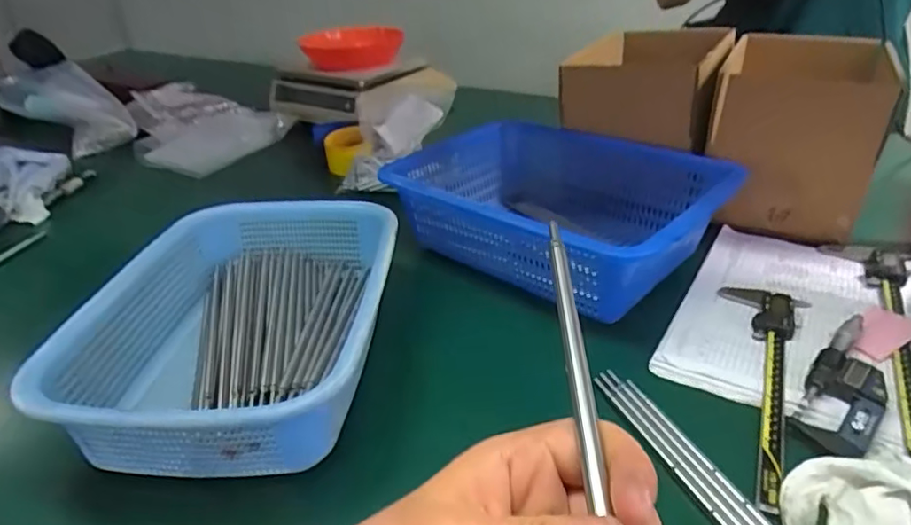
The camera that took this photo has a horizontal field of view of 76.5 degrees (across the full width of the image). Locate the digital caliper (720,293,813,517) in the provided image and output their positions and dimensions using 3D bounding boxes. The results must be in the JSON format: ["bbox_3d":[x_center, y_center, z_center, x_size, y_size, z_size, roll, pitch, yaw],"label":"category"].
[{"bbox_3d":[0.258,0.097,0.491,0.069,0.016,0.267,10,33,23],"label":"digital caliper"}]

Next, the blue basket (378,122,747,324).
[{"bbox_3d":[0.117,-0.059,0.690,0.343,0.120,0.262,20,37,34],"label":"blue basket"}]

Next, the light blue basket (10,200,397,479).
[{"bbox_3d":[-0.180,0.049,0.526,0.239,0.090,0.324,-1,31,4],"label":"light blue basket"}]

